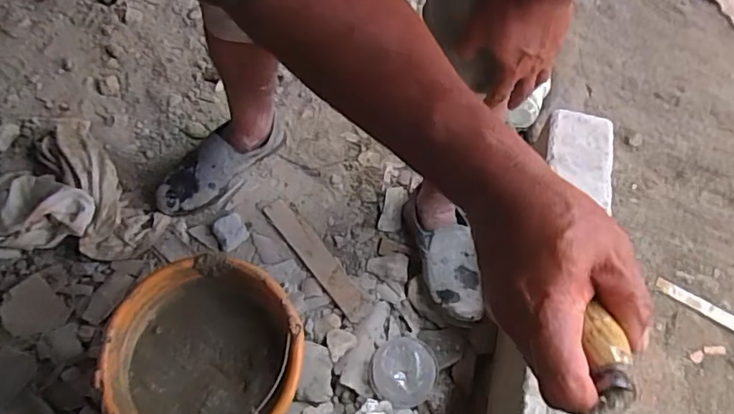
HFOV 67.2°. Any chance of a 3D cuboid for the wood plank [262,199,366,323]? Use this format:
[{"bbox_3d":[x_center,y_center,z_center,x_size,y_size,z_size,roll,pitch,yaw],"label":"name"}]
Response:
[{"bbox_3d":[-0.088,0.084,0.955,0.046,0.008,0.257,-34,69,-21],"label":"wood plank"}]

